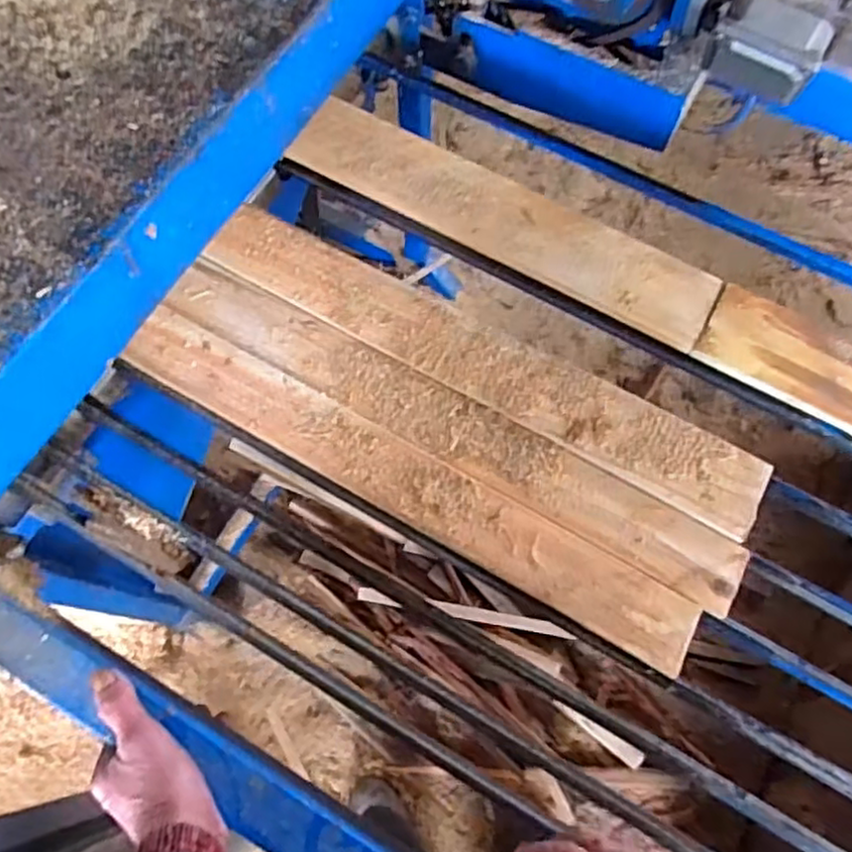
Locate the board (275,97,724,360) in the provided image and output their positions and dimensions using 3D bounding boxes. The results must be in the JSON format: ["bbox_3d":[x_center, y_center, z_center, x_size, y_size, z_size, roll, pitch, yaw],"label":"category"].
[{"bbox_3d":[0.065,-0.182,0.595,0.380,0.018,0.077,27,72,10],"label":"board"}]

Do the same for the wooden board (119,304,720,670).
[{"bbox_3d":[-0.020,0.034,0.514,0.464,0.013,0.055,28,73,11],"label":"wooden board"}]

